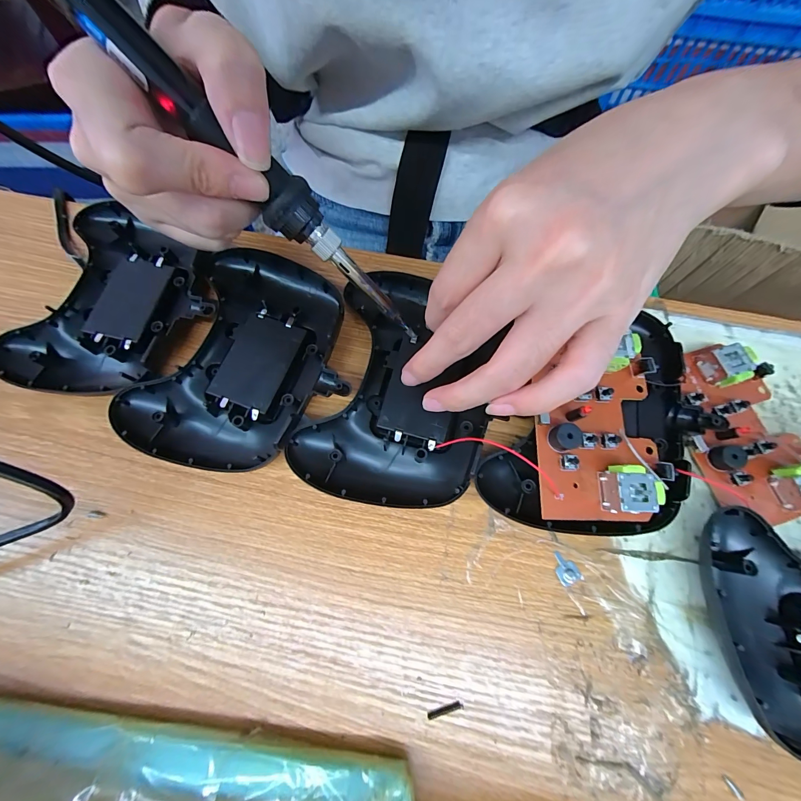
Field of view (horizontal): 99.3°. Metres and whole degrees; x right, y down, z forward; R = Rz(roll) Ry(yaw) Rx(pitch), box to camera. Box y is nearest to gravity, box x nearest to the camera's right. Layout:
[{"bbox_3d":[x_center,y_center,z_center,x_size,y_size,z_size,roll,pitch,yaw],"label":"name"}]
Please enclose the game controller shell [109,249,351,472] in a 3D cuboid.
[{"bbox_3d":[-0.079,-0.021,0.184,0.098,0.021,0.122,21,75,7],"label":"game controller shell"}]

